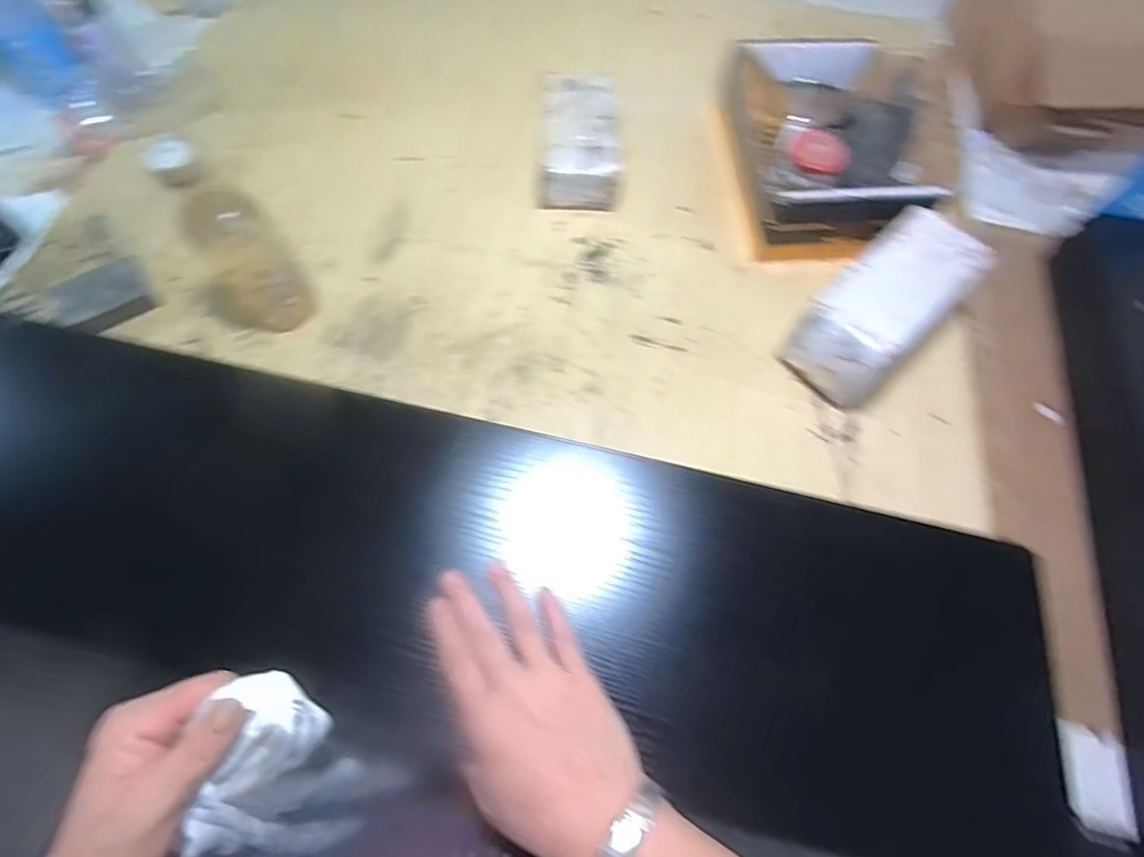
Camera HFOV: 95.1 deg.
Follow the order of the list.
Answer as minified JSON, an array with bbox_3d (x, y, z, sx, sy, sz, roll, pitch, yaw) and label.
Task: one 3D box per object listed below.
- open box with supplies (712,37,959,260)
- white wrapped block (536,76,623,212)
[{"bbox_3d":[0.337,-0.370,0.694,0.232,0.116,0.298,-2,66,-3],"label":"open box with supplies"},{"bbox_3d":[0.013,-0.399,0.720,0.117,0.072,0.199,4,66,0],"label":"white wrapped block"}]

